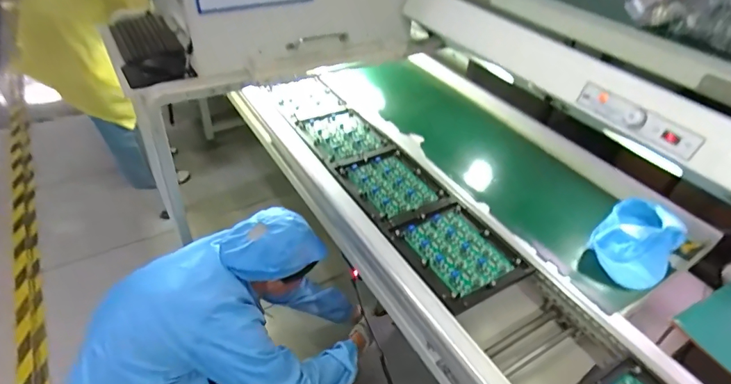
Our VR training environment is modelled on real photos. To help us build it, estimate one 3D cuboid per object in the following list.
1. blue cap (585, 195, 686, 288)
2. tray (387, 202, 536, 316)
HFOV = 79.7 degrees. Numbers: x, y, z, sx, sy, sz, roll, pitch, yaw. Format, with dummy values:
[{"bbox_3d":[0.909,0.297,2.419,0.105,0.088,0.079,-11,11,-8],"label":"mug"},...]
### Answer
[{"bbox_3d":[0.593,0.105,0.956,0.195,0.102,0.150,-30,49,-34],"label":"blue cap"},{"bbox_3d":[0.199,0.134,0.971,0.217,0.032,0.251,-22,45,-27],"label":"tray"}]

